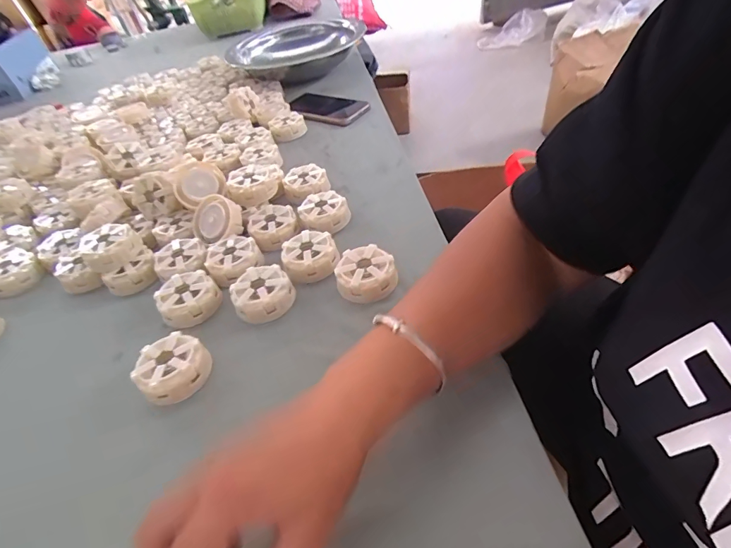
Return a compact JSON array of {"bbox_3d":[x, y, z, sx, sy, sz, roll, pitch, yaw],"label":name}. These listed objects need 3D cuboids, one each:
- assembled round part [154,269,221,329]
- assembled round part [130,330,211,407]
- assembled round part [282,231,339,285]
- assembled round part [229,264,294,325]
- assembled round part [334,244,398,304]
[{"bbox_3d":[-0.190,0.026,0.445,0.060,0.029,0.059,-6,43,6],"label":"assembled round part"},{"bbox_3d":[-0.176,0.085,0.377,0.058,0.026,0.060,-6,43,6],"label":"assembled round part"},{"bbox_3d":[-0.063,-0.019,0.467,0.059,0.037,0.050,-23,44,-12],"label":"assembled round part"},{"bbox_3d":[-0.109,0.021,0.435,0.059,0.032,0.054,-6,43,6],"label":"assembled round part"},{"bbox_3d":[0.001,0.002,0.435,0.060,0.032,0.057,-6,43,6],"label":"assembled round part"}]

